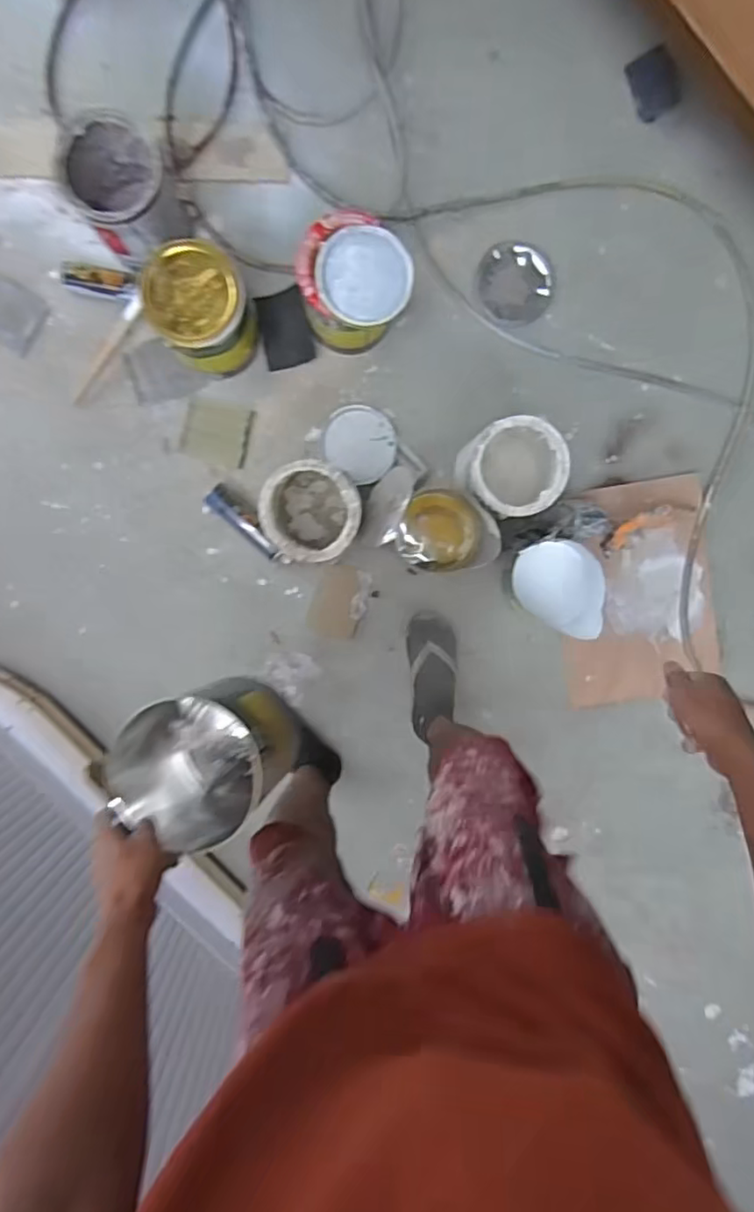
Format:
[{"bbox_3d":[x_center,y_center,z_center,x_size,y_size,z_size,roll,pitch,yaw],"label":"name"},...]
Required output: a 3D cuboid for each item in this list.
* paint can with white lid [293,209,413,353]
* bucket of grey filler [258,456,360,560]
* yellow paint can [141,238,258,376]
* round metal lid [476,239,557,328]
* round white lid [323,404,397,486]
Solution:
[{"bbox_3d":[-0.041,-0.554,1.092,0.175,0.219,0.169,0,97,0],"label":"paint can with white lid"},{"bbox_3d":[-0.116,-0.170,1.130,0.164,0.222,0.151,0,96,-1],"label":"bucket of grey filler"},{"bbox_3d":[-0.297,-0.506,1.077,0.158,0.228,0.152,0,97,0],"label":"yellow paint can"},{"bbox_3d":[0.271,-0.626,1.199,0.142,0.014,0.148,-5,97,-1],"label":"round metal lid"},{"bbox_3d":[-0.031,-0.318,1.201,0.143,0.012,0.131,0,96,-1],"label":"round white lid"}]

